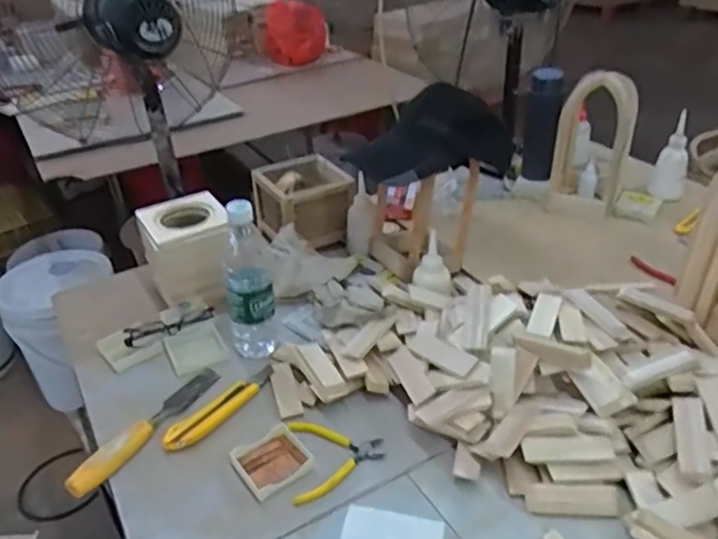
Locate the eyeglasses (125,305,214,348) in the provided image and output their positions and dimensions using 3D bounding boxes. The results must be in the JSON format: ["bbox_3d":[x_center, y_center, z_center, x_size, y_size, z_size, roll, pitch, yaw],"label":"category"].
[{"bbox_3d":[-0.280,0.080,0.911,0.138,0.028,0.025,-25,38,-30],"label":"eyeglasses"}]

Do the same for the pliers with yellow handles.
[{"bbox_3d":[-0.025,0.220,0.718,0.109,0.014,0.110,-7,33,-5],"label":"pliers with yellow handles"}]

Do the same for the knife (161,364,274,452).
[{"bbox_3d":[-0.174,0.172,0.777,0.030,0.016,0.168,21,40,33],"label":"knife"}]

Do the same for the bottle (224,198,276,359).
[{"bbox_3d":[-0.152,0.010,0.839,0.066,0.216,0.068,-8,33,-7],"label":"bottle"}]

